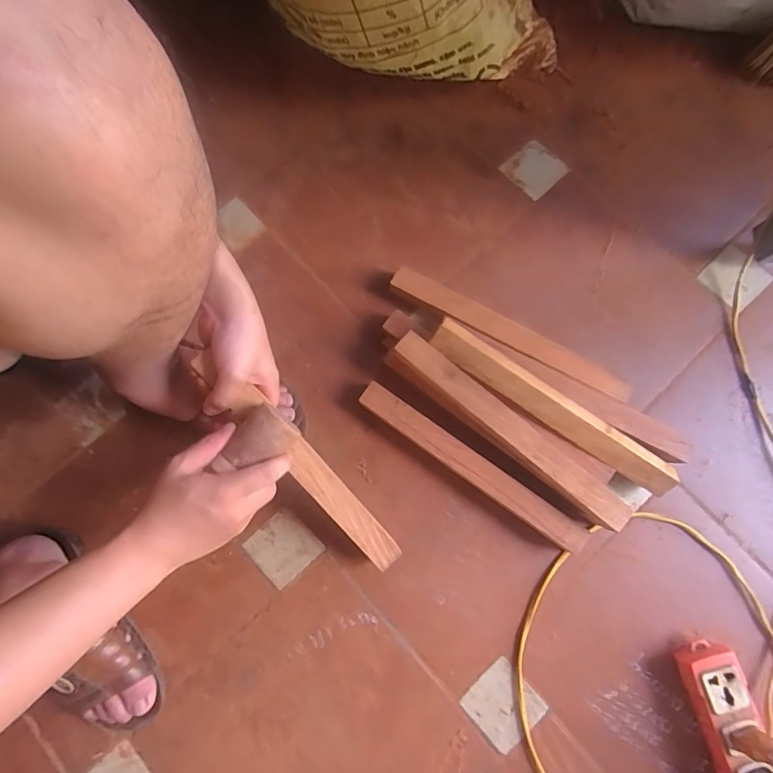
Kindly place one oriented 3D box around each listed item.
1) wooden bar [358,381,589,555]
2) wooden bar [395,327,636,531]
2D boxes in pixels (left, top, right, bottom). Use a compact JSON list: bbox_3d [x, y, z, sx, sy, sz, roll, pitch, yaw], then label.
[{"bbox_3d":[0.098,0.096,0.538,0.309,0.040,0.037,35,82,7],"label":"wooden bar"},{"bbox_3d":[0.140,0.049,0.508,0.316,0.028,0.033,41,82,9],"label":"wooden bar"}]

